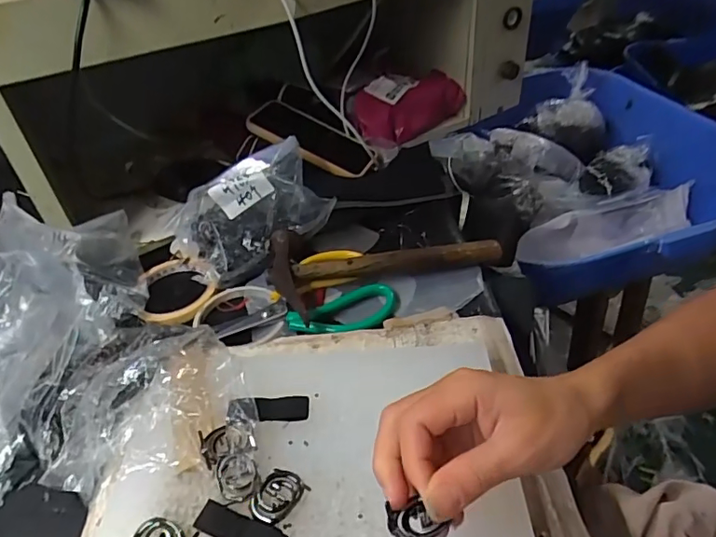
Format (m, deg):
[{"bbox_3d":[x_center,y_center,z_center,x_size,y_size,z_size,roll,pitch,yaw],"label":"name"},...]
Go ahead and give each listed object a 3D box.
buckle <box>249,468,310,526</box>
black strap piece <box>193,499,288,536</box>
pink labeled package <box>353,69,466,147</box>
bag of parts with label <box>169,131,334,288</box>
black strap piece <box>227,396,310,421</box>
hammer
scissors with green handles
[{"bbox_3d":[-0.050,0.140,0.322,0.026,0.005,0.034,26,49,31],"label":"buckle"},{"bbox_3d":[-0.069,0.154,0.307,0.056,0.007,0.018,14,44,21],"label":"black strap piece"},{"bbox_3d":[0.068,-0.229,0.738,0.172,0.069,0.066,-33,47,-28],"label":"pink labeled package"},{"bbox_3d":[-0.120,-0.066,0.568,0.159,0.077,0.121,-28,45,-25],"label":"bag of parts with label"},{"bbox_3d":[-0.063,0.099,0.369,0.055,0.004,0.019,1,44,-6],"label":"black strap piece"},{"bbox_3d":[0.028,-0.008,0.522,0.229,0.024,0.103,-6,40,-1],"label":"hammer"},{"bbox_3d":[-0.045,0.047,0.490,0.170,0.012,0.054,-10,41,-5],"label":"scissors with green handles"}]

